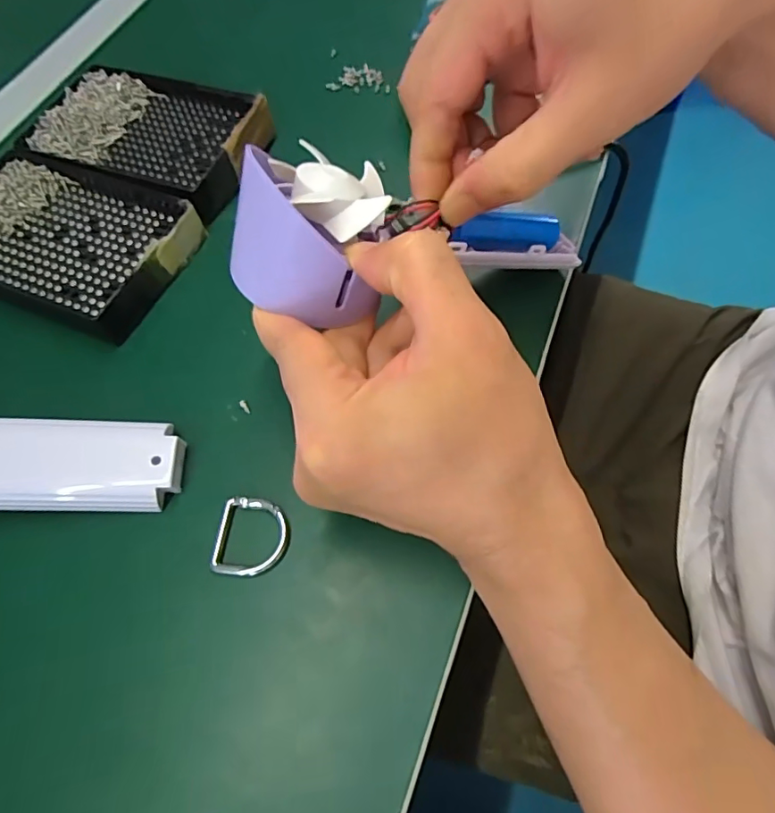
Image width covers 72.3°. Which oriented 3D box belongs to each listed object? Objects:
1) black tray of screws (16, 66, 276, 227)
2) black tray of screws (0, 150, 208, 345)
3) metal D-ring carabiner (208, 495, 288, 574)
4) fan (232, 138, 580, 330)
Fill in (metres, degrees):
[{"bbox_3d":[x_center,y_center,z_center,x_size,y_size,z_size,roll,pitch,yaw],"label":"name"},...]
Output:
[{"bbox_3d":[-0.150,-0.172,0.343,0.141,0.030,0.092,20,67,13],"label":"black tray of screws"},{"bbox_3d":[-0.187,-0.095,0.305,0.138,0.021,0.090,20,67,13],"label":"black tray of screws"},{"bbox_3d":[-0.059,0.056,0.232,0.030,0.004,0.034,2,64,4],"label":"metal D-ring carabiner"},{"bbox_3d":[0.015,-0.072,0.237,0.164,0.047,0.049,-9,59,-35],"label":"fan"}]

